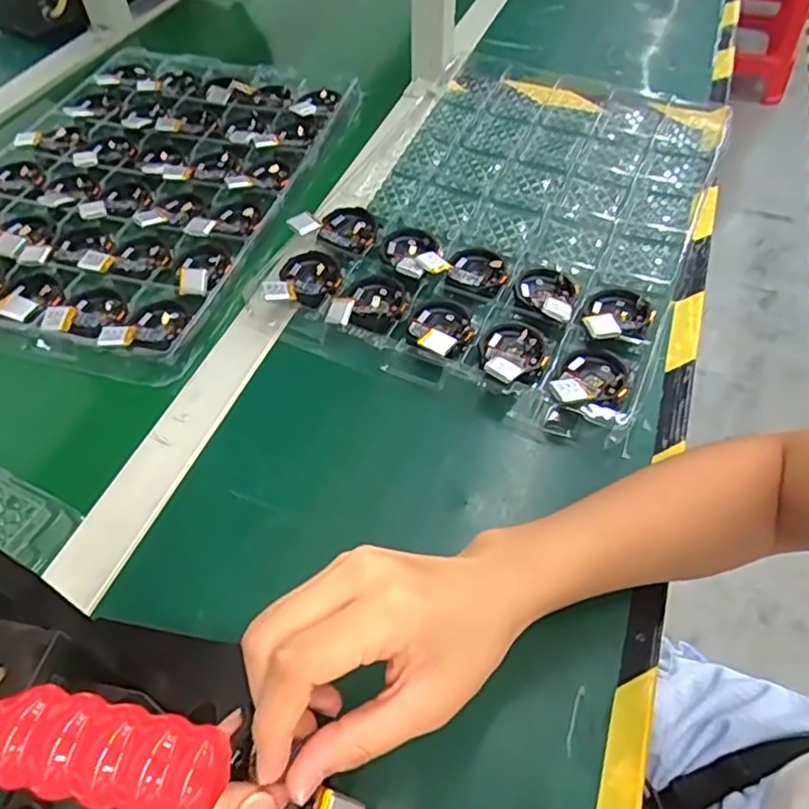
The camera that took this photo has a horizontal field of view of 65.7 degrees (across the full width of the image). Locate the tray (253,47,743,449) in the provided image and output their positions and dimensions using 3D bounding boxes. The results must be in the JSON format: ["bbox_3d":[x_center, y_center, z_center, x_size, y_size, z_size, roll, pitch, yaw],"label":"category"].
[{"bbox_3d":[0.104,-0.187,0.562,0.290,0.032,0.448,20,56,17],"label":"tray"}]

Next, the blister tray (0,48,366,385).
[{"bbox_3d":[-0.254,-0.221,0.596,0.312,0.022,0.434,13,54,12],"label":"blister tray"}]

